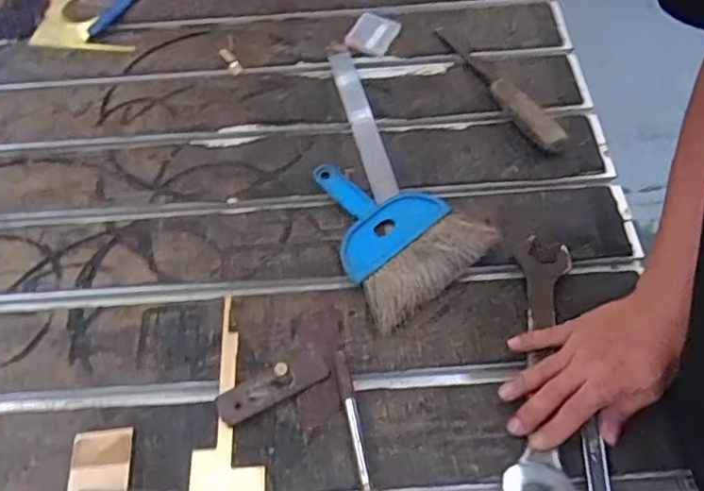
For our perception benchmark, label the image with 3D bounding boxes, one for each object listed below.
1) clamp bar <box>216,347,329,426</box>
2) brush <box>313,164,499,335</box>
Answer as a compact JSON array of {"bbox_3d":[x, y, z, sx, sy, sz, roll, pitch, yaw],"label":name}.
[{"bbox_3d":[-0.068,0.122,0.524,0.097,0.015,0.031,-26,61,-13],"label":"clamp bar"},{"bbox_3d":[0.032,-0.023,0.604,0.138,0.024,0.183,-34,63,-17],"label":"brush"}]

